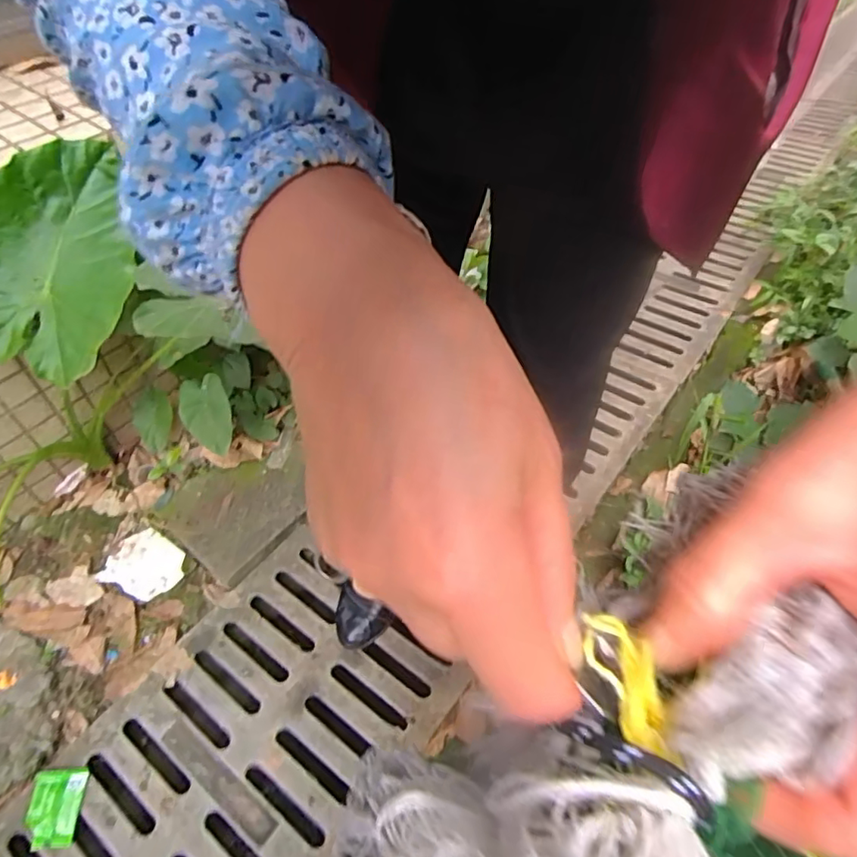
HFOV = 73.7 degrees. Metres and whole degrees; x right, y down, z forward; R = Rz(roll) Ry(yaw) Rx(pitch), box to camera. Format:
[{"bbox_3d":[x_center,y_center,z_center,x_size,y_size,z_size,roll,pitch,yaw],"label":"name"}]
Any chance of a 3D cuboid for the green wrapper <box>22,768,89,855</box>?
[{"bbox_3d":[-0.468,0.472,0.713,0.060,0.016,0.083,-3,51,-3],"label":"green wrapper"}]

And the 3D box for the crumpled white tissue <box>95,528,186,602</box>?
[{"bbox_3d":[-0.450,0.217,0.910,0.111,0.013,0.101,21,53,15],"label":"crumpled white tissue"}]

